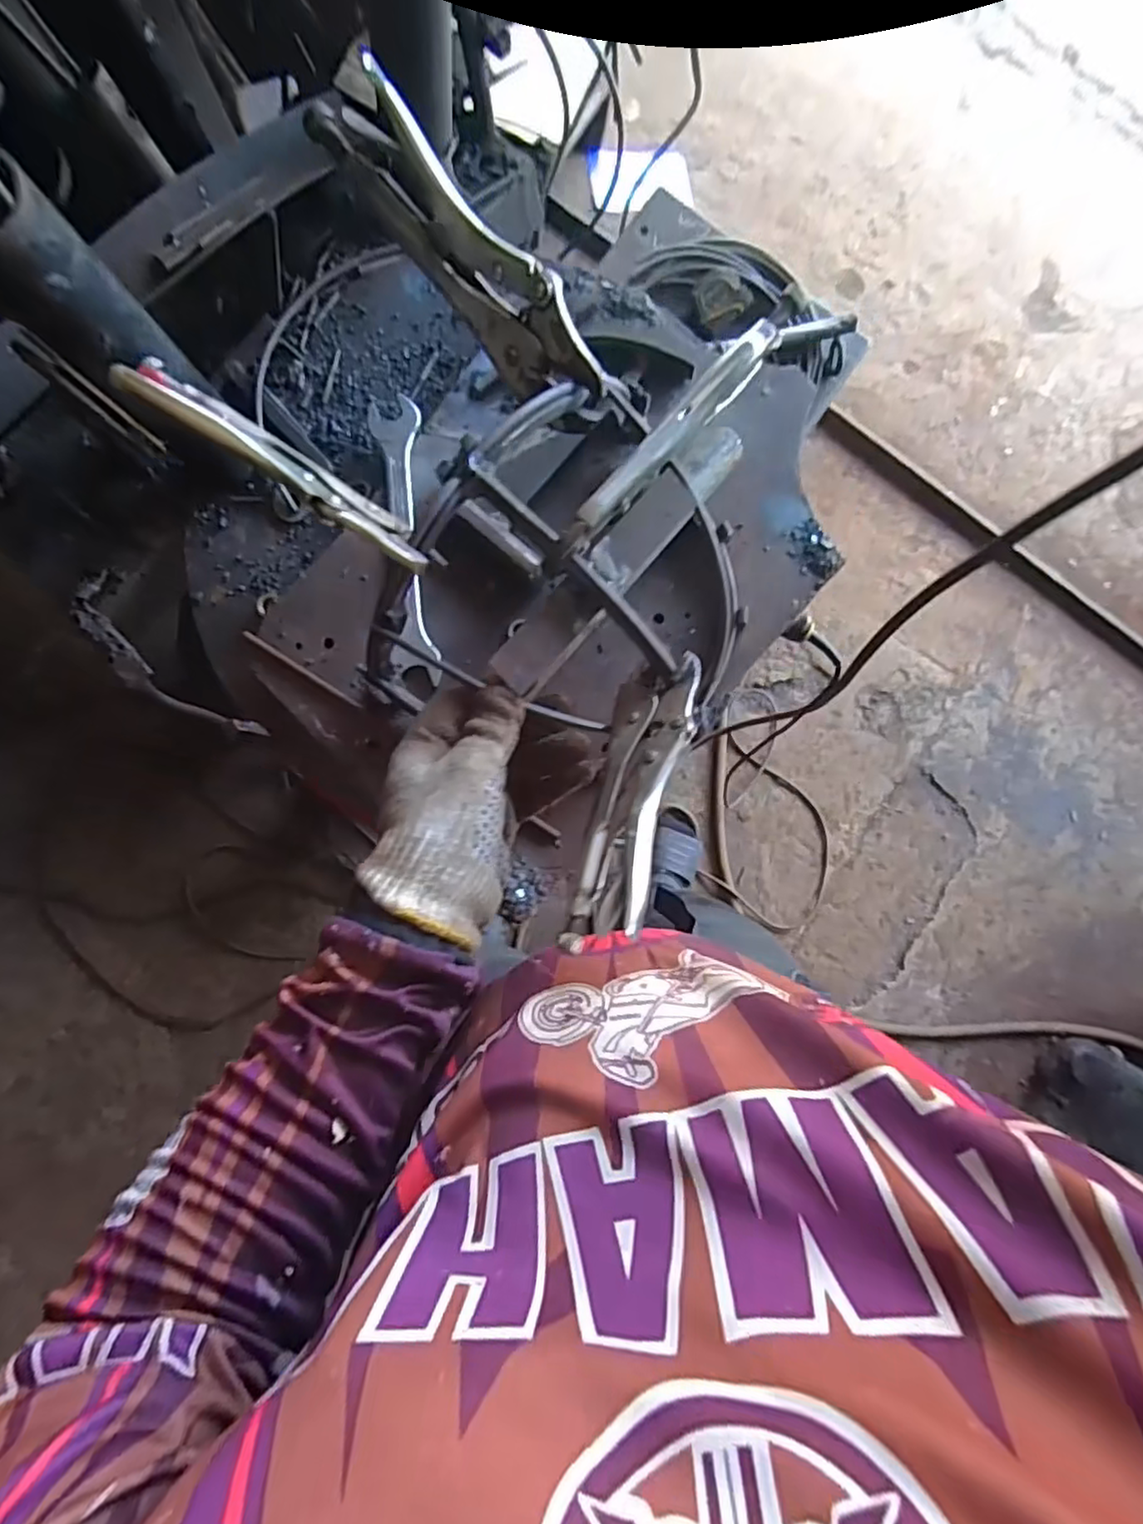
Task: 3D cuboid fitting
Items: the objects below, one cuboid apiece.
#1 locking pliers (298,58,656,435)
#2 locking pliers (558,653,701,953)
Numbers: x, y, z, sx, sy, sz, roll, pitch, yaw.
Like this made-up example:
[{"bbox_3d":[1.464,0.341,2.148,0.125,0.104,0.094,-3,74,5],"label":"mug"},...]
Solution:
[{"bbox_3d":[-0.058,-0.285,0.370,0.042,0.048,0.250,-42,86,-4],"label":"locking pliers"},{"bbox_3d":[0.032,0.017,0.354,0.040,0.030,0.167,18,68,2],"label":"locking pliers"}]

